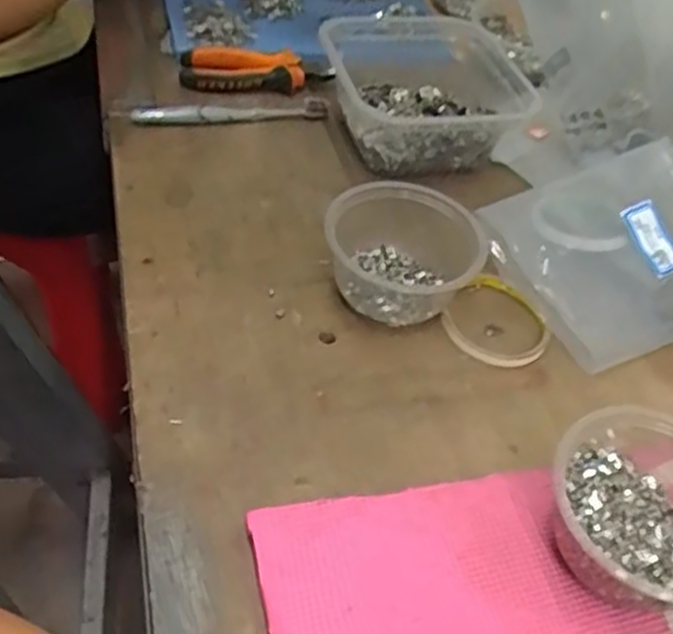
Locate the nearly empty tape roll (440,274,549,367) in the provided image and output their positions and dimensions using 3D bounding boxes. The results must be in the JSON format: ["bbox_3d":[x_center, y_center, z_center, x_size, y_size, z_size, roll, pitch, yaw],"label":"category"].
[{"bbox_3d":[0.123,0.002,0.586,0.077,0.015,0.082,3,47,-4],"label":"nearly empty tape roll"}]

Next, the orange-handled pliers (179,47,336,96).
[{"bbox_3d":[-0.078,-0.236,0.757,0.145,0.033,0.052,4,46,-8],"label":"orange-handled pliers"}]

